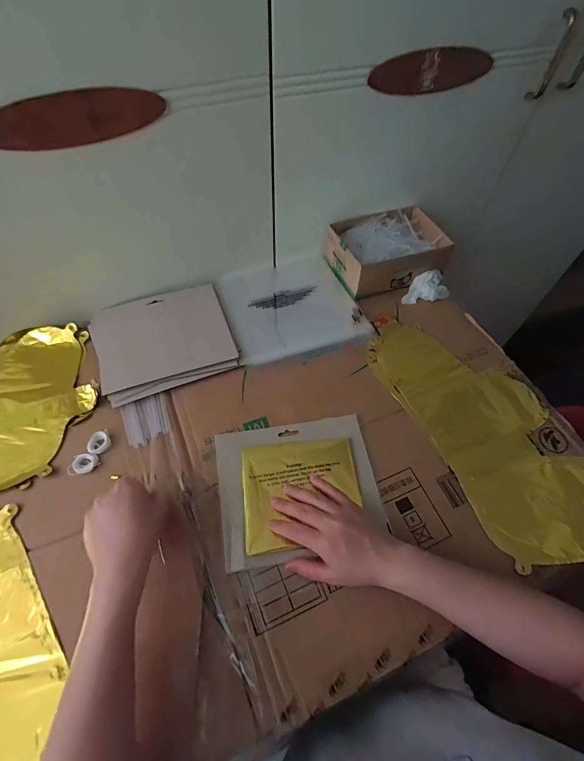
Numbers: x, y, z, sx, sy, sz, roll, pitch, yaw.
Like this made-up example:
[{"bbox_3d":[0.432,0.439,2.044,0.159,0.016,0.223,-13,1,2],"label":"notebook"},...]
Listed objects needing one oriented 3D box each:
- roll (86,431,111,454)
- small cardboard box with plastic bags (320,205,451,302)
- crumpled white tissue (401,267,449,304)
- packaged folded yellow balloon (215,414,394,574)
[{"bbox_3d":[-0.249,0.080,0.476,0.023,0.007,0.029,19,59,11],"label":"roll"},{"bbox_3d":[0.168,-0.233,0.663,0.194,0.066,0.136,-17,59,-12],"label":"small cardboard box with plastic bags"},{"bbox_3d":[0.237,-0.159,0.643,0.061,0.029,0.075,32,62,18],"label":"crumpled white tissue"},{"bbox_3d":[0.010,0.126,0.458,0.194,0.018,0.162,-9,57,-7],"label":"packaged folded yellow balloon"}]

